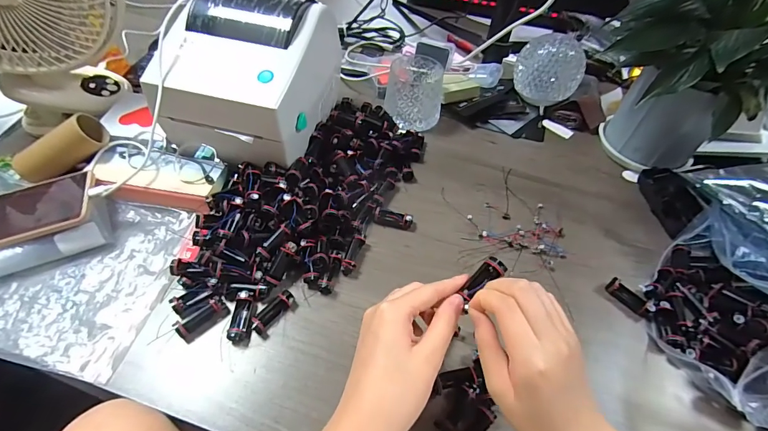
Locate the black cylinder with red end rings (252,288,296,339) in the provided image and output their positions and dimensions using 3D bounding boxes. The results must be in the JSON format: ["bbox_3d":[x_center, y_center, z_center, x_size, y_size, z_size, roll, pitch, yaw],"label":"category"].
[{"bbox_3d":[-0.112,0.098,0.385,0.018,0.015,0.049,28,55,16],"label":"black cylinder with red end rings"}]

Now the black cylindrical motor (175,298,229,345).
[{"bbox_3d":[-0.181,0.105,0.378,0.046,0.019,0.017,-36,63,-28],"label":"black cylindrical motor"}]

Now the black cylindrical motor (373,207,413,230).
[{"bbox_3d":[0.012,0.004,0.464,0.046,0.017,0.015,12,52,5],"label":"black cylindrical motor"}]

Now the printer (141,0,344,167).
[{"bbox_3d":[-0.166,-0.183,0.479,0.170,0.140,0.197,11,52,4],"label":"printer"}]

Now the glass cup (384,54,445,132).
[{"bbox_3d":[0.047,-0.185,0.577,0.084,0.076,0.098,11,52,4],"label":"glass cup"}]

